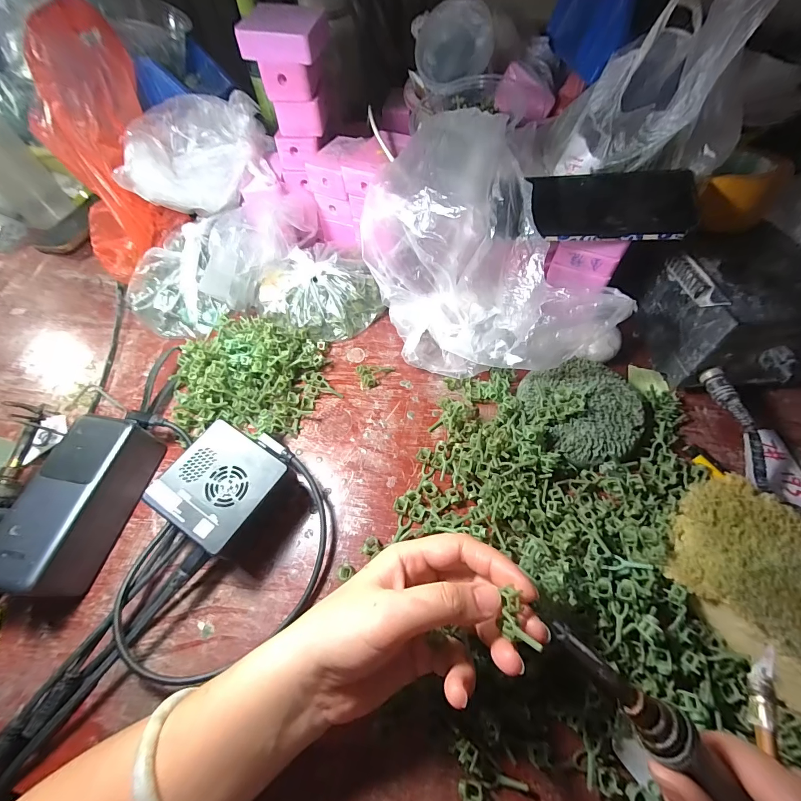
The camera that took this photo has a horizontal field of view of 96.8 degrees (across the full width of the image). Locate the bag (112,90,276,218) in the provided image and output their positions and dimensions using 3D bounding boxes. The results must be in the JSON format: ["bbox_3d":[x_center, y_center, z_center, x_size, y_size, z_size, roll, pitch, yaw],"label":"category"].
[{"bbox_3d":[-0.213,-0.270,0.391,0.111,0.066,0.144,4,60,6],"label":"bag"}]

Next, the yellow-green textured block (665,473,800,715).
[{"bbox_3d":[0.246,0.125,0.229,0.094,0.037,0.142,-37,64,-17],"label":"yellow-green textured block"}]

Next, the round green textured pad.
[{"bbox_3d":[0.163,0.006,0.312,0.092,0.013,0.096,-2,60,3],"label":"round green textured pad"}]

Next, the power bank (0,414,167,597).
[{"bbox_3d":[-0.251,0.079,0.280,0.053,0.052,0.125,8,61,8],"label":"power bank"}]

